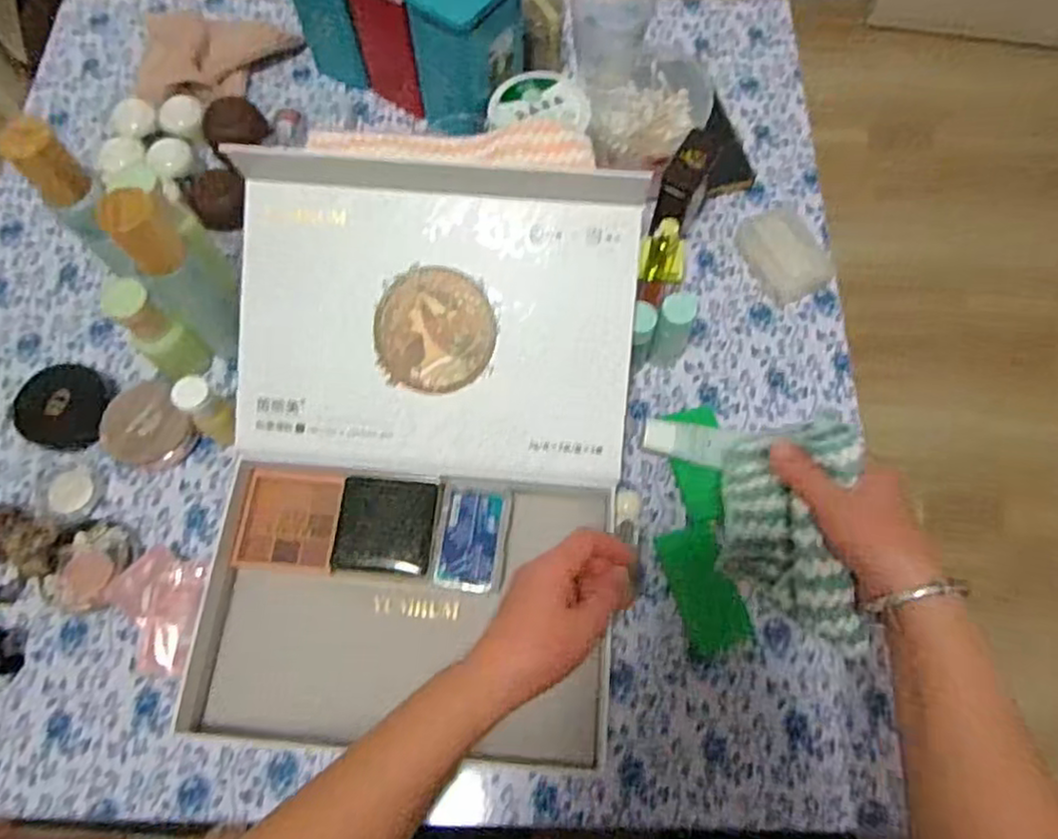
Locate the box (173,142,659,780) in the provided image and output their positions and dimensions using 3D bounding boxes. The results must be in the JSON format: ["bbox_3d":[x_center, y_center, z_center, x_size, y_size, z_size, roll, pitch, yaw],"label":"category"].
[{"bbox_3d":[-0.076,0.018,0.482,0.283,0.136,0.393,5,69,2],"label":"box"}]

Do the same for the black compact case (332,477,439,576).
[{"bbox_3d":[-0.106,0.079,0.510,0.071,0.018,0.065,5,69,2],"label":"black compact case"}]

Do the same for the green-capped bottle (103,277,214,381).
[{"bbox_3d":[-0.288,-0.067,0.532,0.041,0.110,0.038,0,69,0],"label":"green-capped bottle"}]

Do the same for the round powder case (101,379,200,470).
[{"bbox_3d":[-0.304,0.004,0.543,0.061,0.020,0.076,-38,74,-14],"label":"round powder case"}]

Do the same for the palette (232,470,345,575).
[{"bbox_3d":[-0.176,0.075,0.509,0.070,0.007,0.071,7,86,-2],"label":"palette"}]

